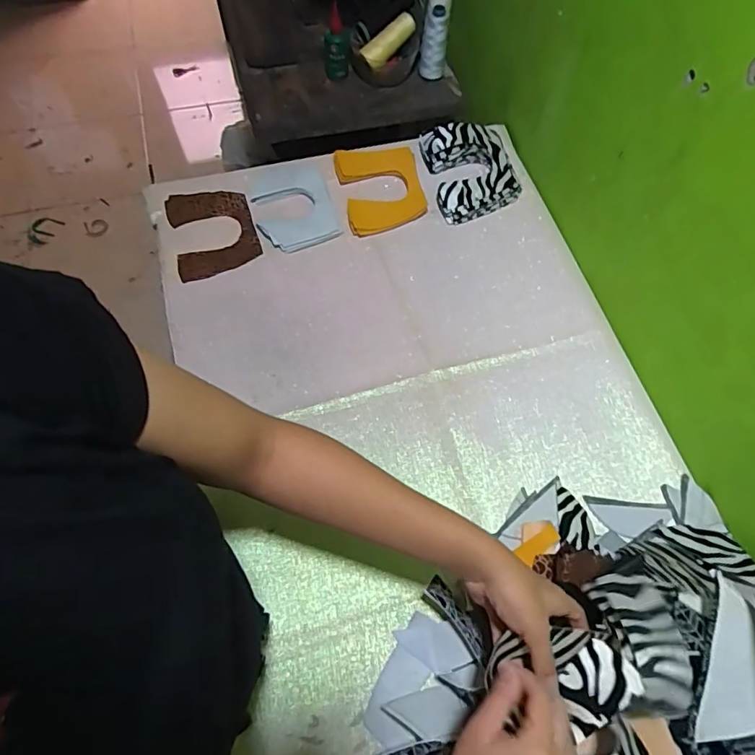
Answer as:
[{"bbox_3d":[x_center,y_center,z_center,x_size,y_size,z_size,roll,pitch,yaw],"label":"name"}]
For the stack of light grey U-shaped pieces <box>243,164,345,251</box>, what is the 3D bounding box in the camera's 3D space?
[{"bbox_3d":[-0.132,-0.271,0.776,0.114,0.027,0.154,-19,66,-10],"label":"stack of light grey U-shaped pieces"}]

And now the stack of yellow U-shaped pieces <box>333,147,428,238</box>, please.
[{"bbox_3d":[0.005,-0.303,0.799,0.124,0.013,0.161,-13,73,-4],"label":"stack of yellow U-shaped pieces"}]

